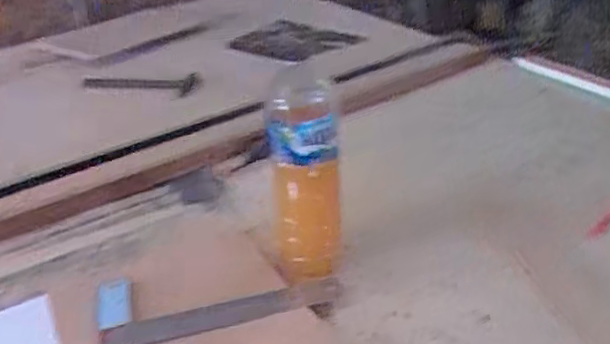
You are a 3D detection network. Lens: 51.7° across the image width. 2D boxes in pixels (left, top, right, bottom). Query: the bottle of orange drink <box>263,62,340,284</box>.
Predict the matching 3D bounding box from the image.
[{"bbox_3d":[0.001,0.029,0.776,0.091,0.305,0.091,-6,32,0],"label":"bottle of orange drink"}]

